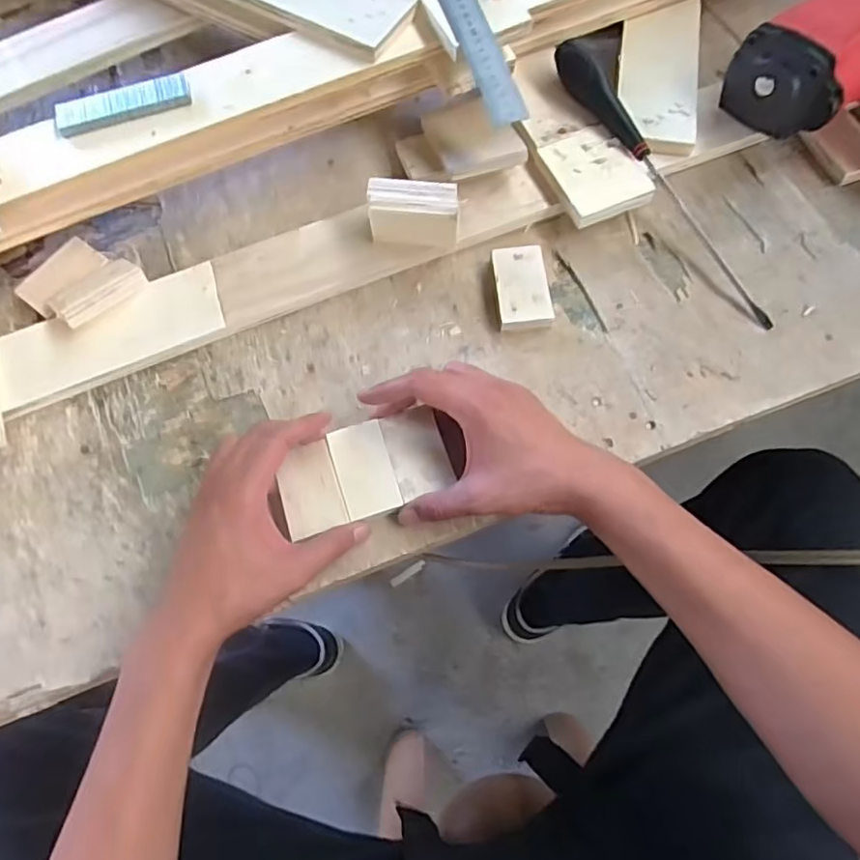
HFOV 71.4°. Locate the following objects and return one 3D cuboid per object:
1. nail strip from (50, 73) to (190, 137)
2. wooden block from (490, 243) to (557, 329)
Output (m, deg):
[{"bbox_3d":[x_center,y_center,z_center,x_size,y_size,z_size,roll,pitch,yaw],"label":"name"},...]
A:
[{"bbox_3d":[-0.269,-0.285,0.525,0.116,0.014,0.032,-18,73,-5],"label":"nail strip"},{"bbox_3d":[0.081,-0.126,0.531,0.046,0.018,0.074,-6,72,-1],"label":"wooden block"}]

